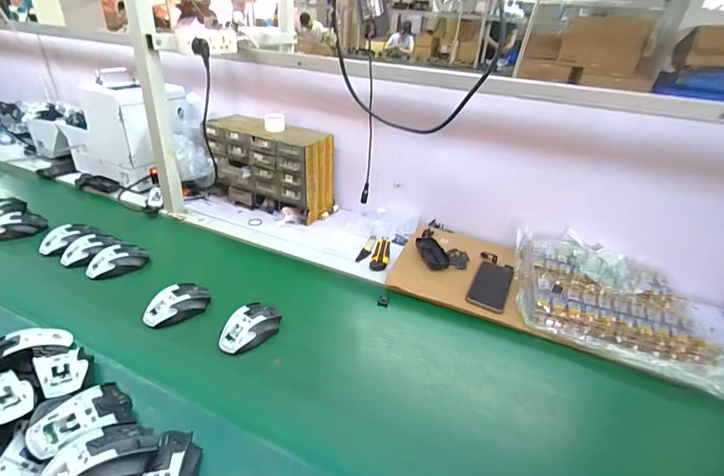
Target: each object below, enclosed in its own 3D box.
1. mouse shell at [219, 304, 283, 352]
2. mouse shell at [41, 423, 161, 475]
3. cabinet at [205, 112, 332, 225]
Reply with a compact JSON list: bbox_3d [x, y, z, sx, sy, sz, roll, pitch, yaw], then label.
[{"bbox_3d":[-0.195,0.156,0.675,0.063,0.040,0.116,21,35,26],"label":"mouse shell"},{"bbox_3d":[-0.288,0.241,0.418,0.114,0.037,0.069,-21,39,-36],"label":"mouse shell"},{"bbox_3d":[-0.254,-0.192,1.072,0.321,0.217,0.141,14,32,16],"label":"cabinet"}]

